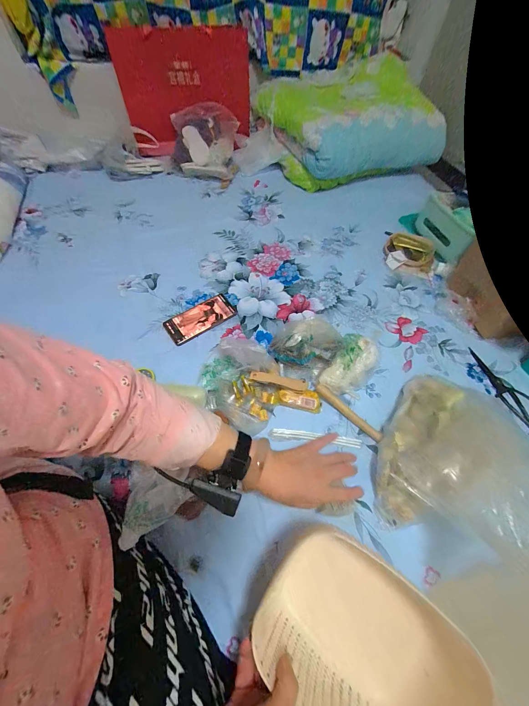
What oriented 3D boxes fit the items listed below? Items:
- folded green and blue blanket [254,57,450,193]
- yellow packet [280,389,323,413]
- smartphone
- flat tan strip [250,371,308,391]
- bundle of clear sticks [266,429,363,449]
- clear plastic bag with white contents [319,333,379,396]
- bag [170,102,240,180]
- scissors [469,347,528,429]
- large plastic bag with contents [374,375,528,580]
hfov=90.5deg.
[{"bbox_3d":[0.331,-0.853,0.968,0.570,0.250,0.438,-21,62,-15],"label":"folded green and blue blanket"},{"bbox_3d":[0.072,0.094,0.527,0.084,0.026,0.040,8,60,1],"label":"yellow packet"},{"bbox_3d":[-0.153,-0.085,0.631,0.165,0.007,0.078,-32,67,-19],"label":"smartphone"},{"bbox_3d":[0.031,0.056,0.545,0.119,0.014,0.022,10,60,2],"label":"flat tan strip"},{"bbox_3d":[0.098,0.161,0.501,0.175,0.006,0.019,6,60,1],"label":"bundle of clear sticks"},{"bbox_3d":[0.184,0.029,0.550,0.087,0.055,0.135,31,62,15],"label":"clear plastic bag with white contents"},{"bbox_3d":[-0.220,-0.789,0.967,0.241,0.156,0.292,-5,59,-6],"label":"bag"},{"bbox_3d":[0.519,0.074,0.564,0.067,0.011,0.193,-16,63,-12],"label":"scissors"},{"bbox_3d":[0.351,0.204,0.430,0.284,0.104,0.244,27,61,13],"label":"large plastic bag with contents"}]

